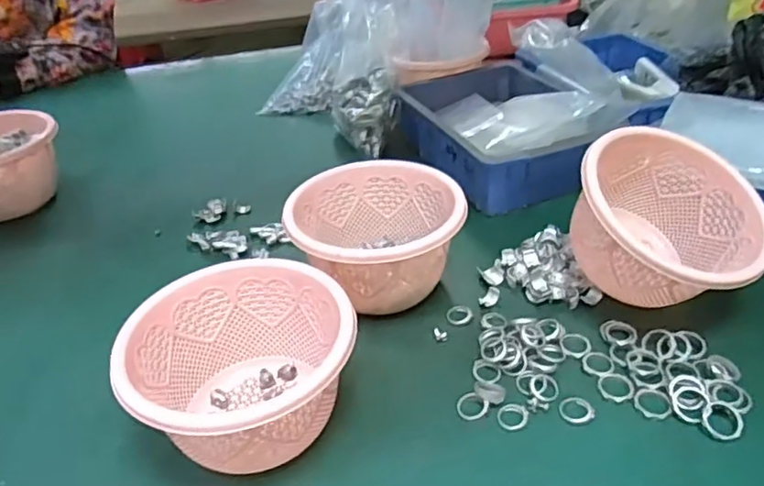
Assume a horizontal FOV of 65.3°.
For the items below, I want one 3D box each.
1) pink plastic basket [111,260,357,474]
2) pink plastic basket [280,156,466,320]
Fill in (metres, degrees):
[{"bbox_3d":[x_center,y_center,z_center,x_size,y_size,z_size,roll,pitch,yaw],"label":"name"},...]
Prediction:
[{"bbox_3d":[-0.095,0.091,0.412,0.141,0.091,0.140,-3,35,2],"label":"pink plastic basket"},{"bbox_3d":[-0.006,0.000,0.525,0.139,0.089,0.134,-14,36,-13],"label":"pink plastic basket"}]

